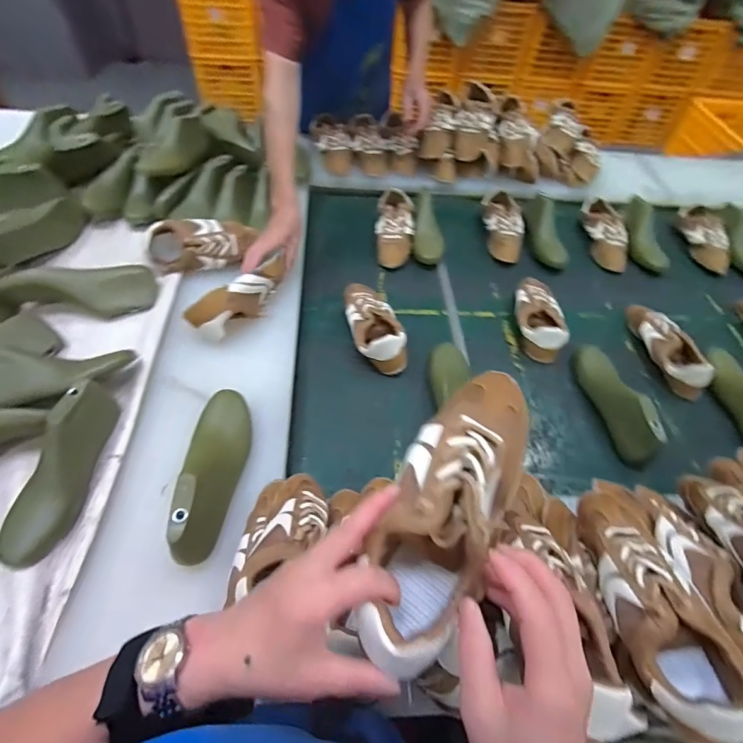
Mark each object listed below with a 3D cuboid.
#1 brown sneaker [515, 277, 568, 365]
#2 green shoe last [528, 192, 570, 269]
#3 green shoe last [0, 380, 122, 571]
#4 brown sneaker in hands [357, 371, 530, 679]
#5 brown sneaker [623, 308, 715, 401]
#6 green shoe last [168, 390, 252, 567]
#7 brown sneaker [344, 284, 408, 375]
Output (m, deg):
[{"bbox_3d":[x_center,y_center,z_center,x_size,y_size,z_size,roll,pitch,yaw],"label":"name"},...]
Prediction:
[{"bbox_3d":[0.347,-0.127,0.860,0.090,0.070,0.216,10,56,4],"label":"brown sneaker"},{"bbox_3d":[0.437,-0.362,1.036,0.082,0.074,0.245,3,56,-1],"label":"green shoe last"},{"bbox_3d":[-0.410,0.124,0.544,0.070,0.079,0.232,9,56,3],"label":"green shoe last"},{"bbox_3d":[0.058,0.090,0.302,0.081,0.071,0.217,24,63,13],"label":"brown sneaker in hands"},{"bbox_3d":[0.589,-0.056,0.833,0.075,0.062,0.235,-6,57,-7],"label":"brown sneaker"},{"bbox_3d":[-0.210,0.124,0.555,0.072,0.083,0.231,-3,57,-5],"label":"green shoe last"},{"bbox_3d":[0.002,-0.103,0.808,0.090,0.074,0.232,-11,58,-10],"label":"brown sneaker"}]

